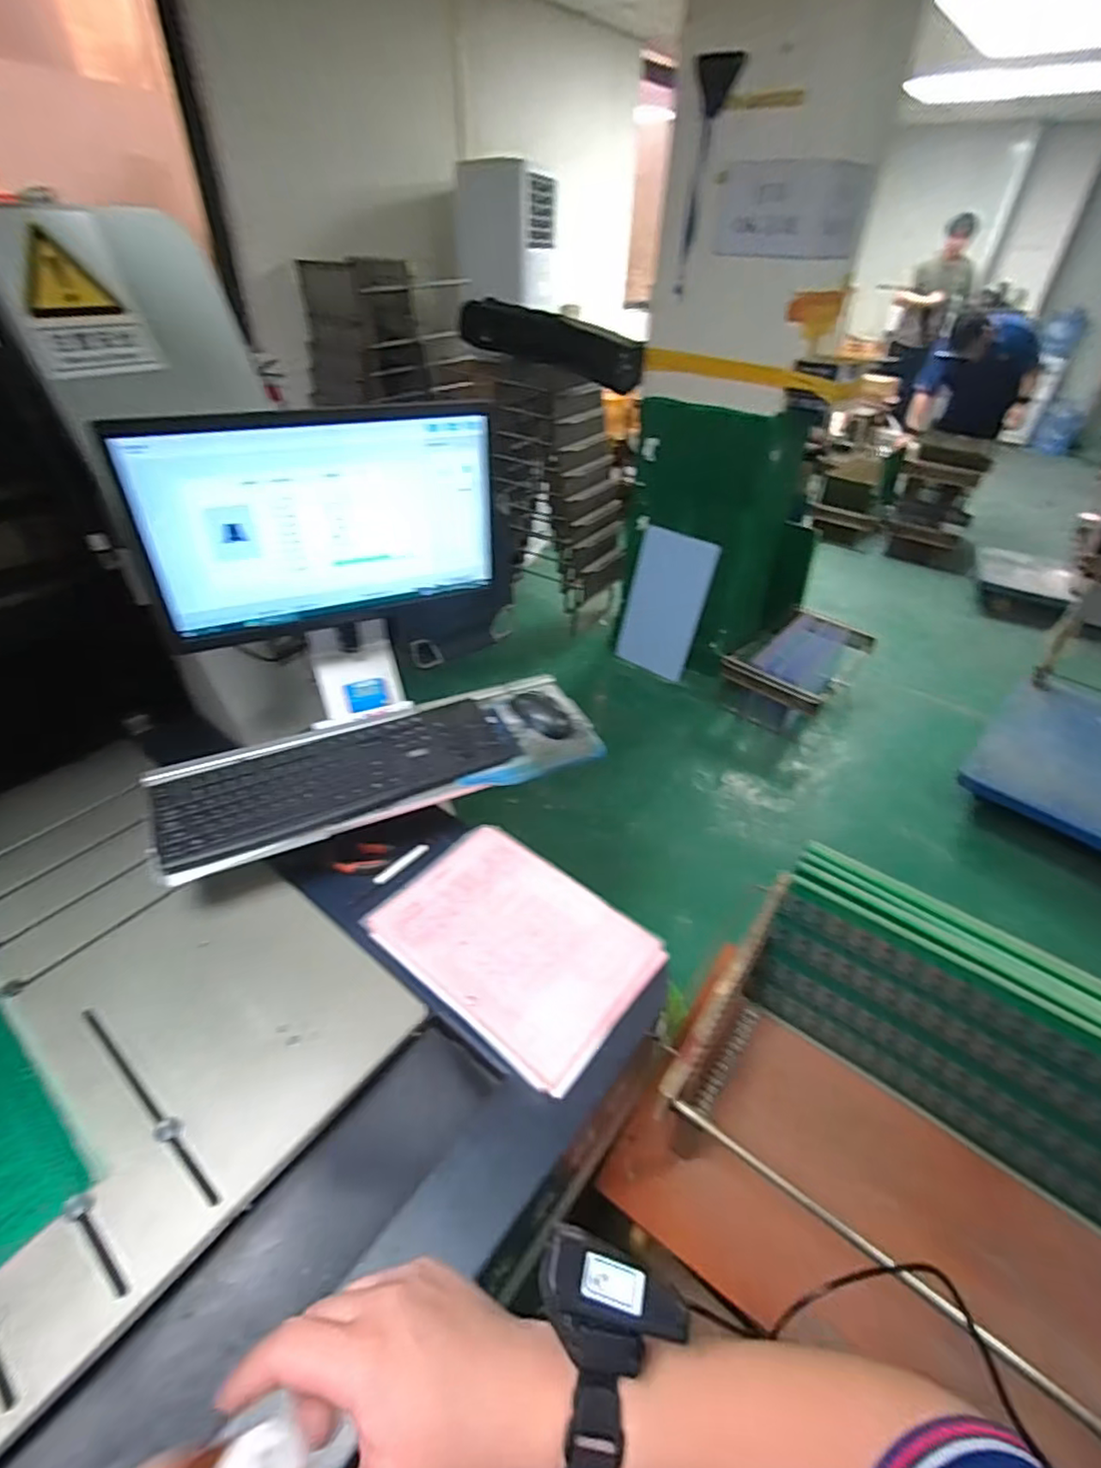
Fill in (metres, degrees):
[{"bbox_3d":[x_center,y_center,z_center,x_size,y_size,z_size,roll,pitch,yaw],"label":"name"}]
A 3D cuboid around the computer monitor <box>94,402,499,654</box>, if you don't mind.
[{"bbox_3d":[-0.274,-0.267,0.787,0.427,0.265,0.040,-18,43,-23],"label":"computer monitor"}]

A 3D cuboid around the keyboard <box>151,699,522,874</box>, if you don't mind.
[{"bbox_3d":[-0.276,0.048,0.832,0.459,0.034,0.144,-19,44,-24],"label":"keyboard"}]

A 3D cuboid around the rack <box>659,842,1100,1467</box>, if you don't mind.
[{"bbox_3d":[0.501,0.531,0.763,0.640,0.415,0.371,27,45,27],"label":"rack"}]

